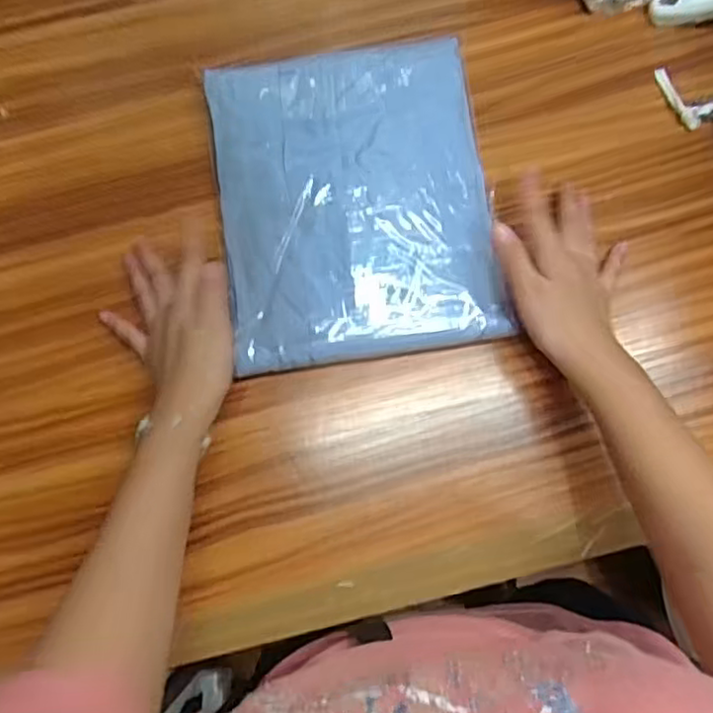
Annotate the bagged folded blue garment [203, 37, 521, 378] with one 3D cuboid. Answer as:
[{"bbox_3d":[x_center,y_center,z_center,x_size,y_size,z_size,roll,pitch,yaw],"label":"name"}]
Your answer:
[{"bbox_3d":[-0.002,-0.122,0.508,0.203,0.028,0.244,-8,78,0],"label":"bagged folded blue garment"}]

